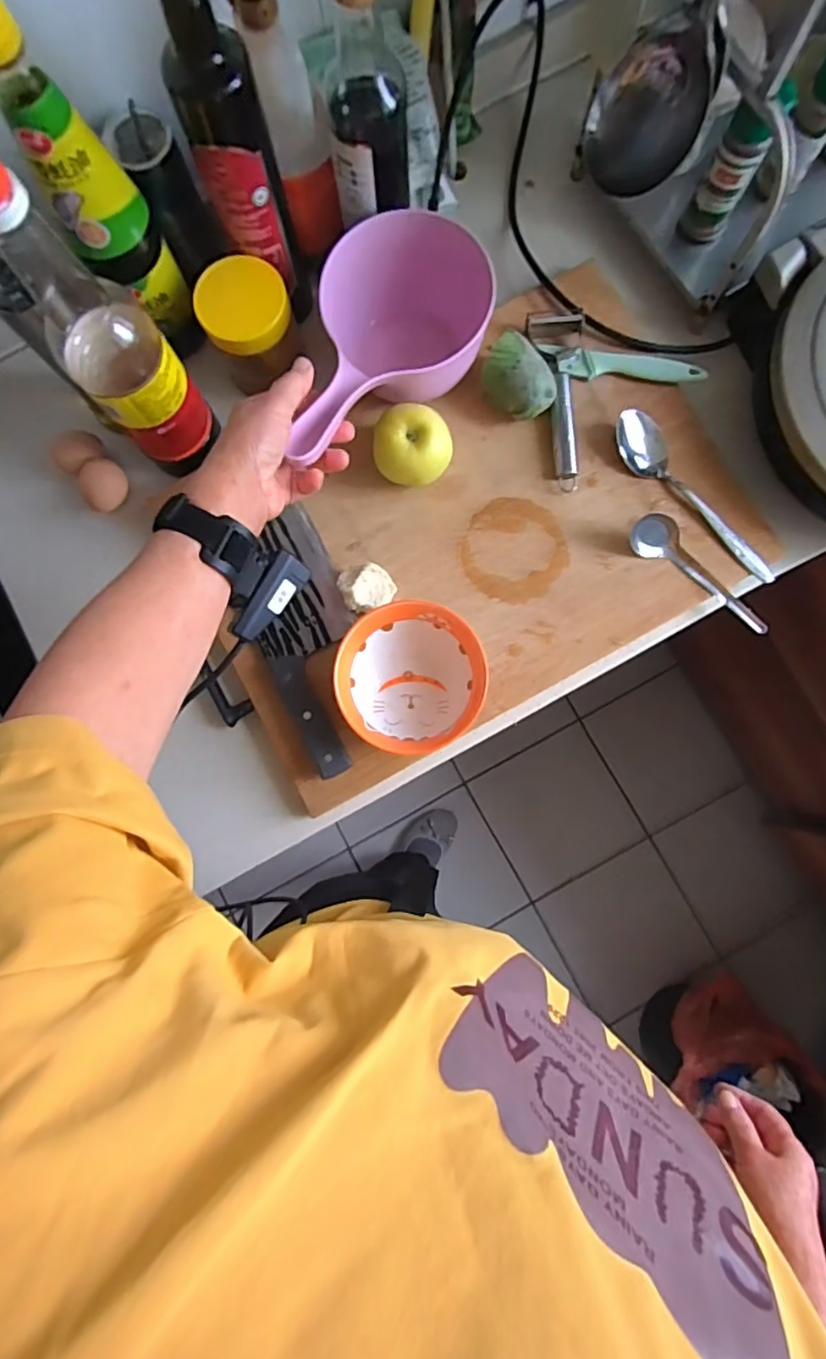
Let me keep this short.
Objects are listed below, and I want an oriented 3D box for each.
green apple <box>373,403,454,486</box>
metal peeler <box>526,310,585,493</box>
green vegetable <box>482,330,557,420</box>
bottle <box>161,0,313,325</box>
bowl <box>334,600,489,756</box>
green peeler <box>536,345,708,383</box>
[{"bbox_3d":[-0.001,-0.205,0.522,0.070,0.062,0.055,1,84,1],"label":"green apple"},{"bbox_3d":[0.132,-0.266,0.549,0.052,0.019,0.176,3,84,2],"label":"metal peeler"},{"bbox_3d":[0.096,-0.274,0.533,0.054,0.043,0.071,-34,84,-2],"label":"green vegetable"},{"bbox_3d":[-0.134,-0.398,0.442,0.064,0.248,0.066,-13,84,0],"label":"bottle"},{"bbox_3d":[0.000,0.000,0.503,0.119,0.059,0.123,0,84,1],"label":"bowl"},{"bbox_3d":[0.196,-0.295,0.551,0.152,0.016,0.022,11,84,2],"label":"green peeler"}]

